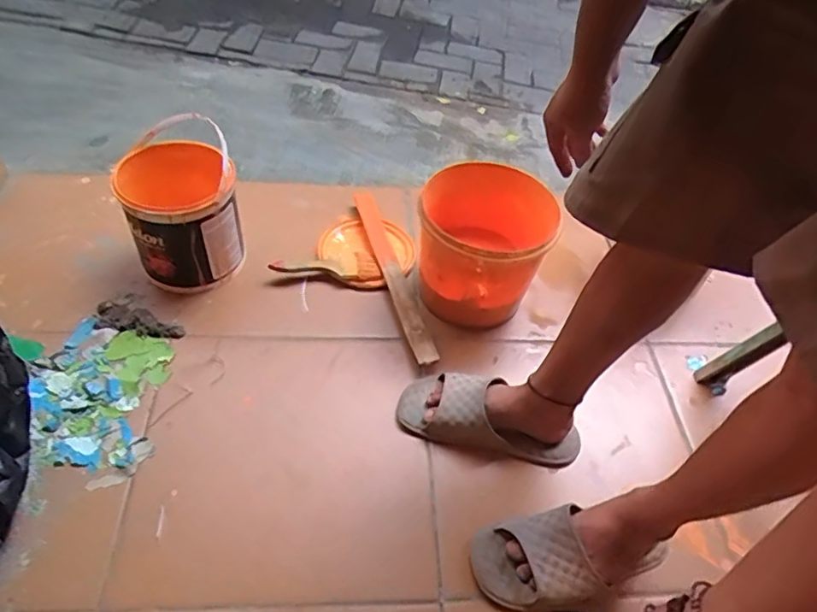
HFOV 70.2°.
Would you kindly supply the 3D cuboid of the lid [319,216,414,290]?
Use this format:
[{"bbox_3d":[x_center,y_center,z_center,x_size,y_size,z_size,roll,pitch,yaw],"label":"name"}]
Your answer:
[{"bbox_3d":[-0.079,-0.102,1.066,0.170,0.015,0.170,3,50,-4],"label":"lid"}]

